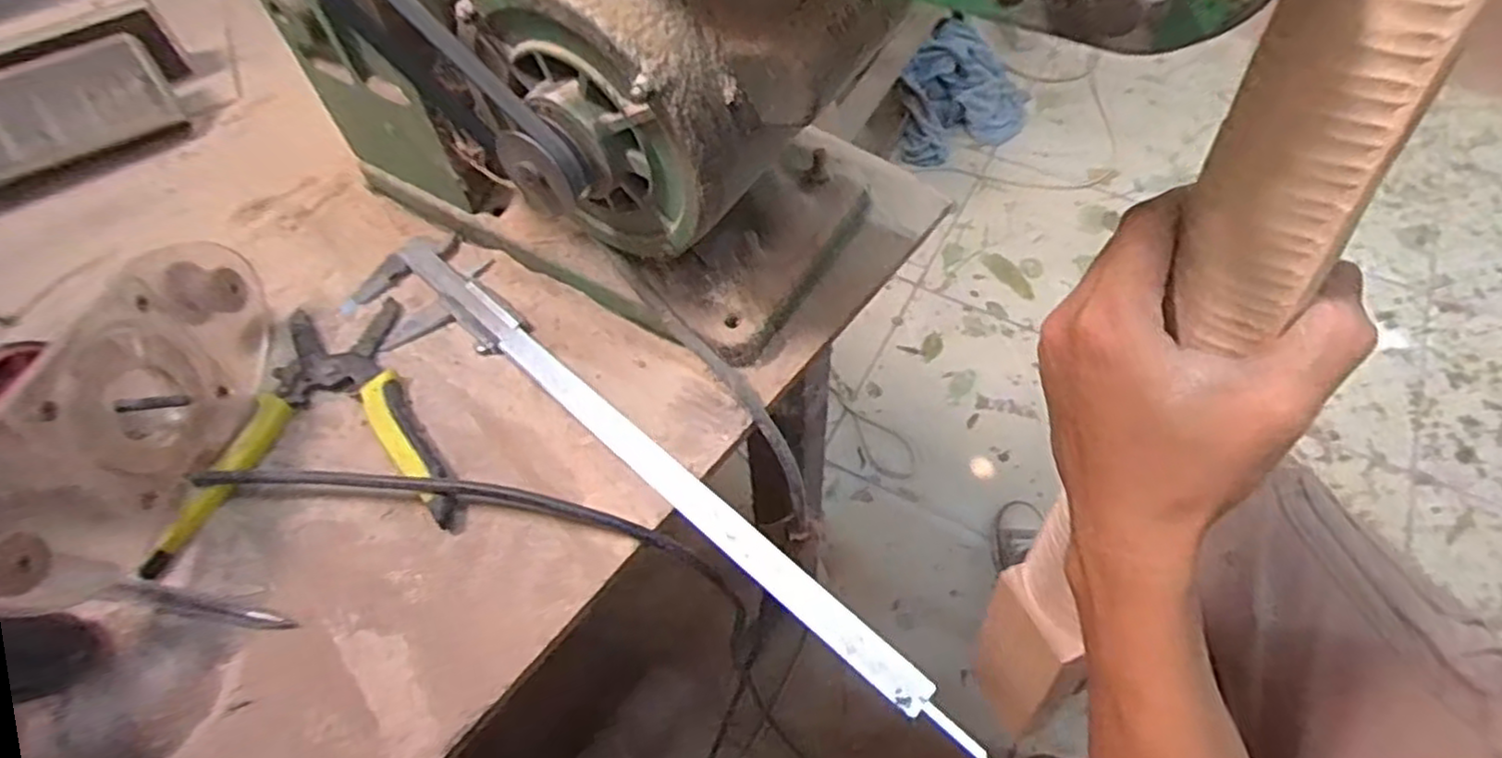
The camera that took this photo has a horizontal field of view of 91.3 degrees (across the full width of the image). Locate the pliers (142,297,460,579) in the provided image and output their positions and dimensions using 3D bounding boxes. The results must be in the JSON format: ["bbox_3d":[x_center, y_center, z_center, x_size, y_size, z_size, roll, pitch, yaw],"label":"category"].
[{"bbox_3d":[-0.224,0.019,0.392,0.138,0.014,0.149,-8,56,-3],"label":"pliers"}]

